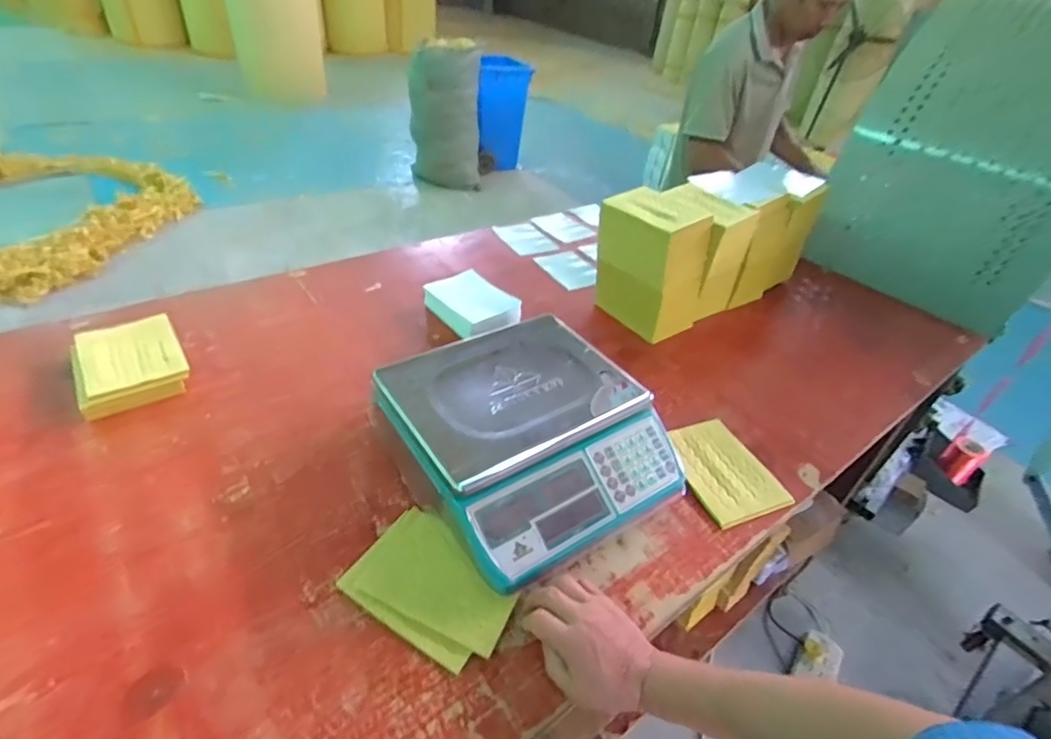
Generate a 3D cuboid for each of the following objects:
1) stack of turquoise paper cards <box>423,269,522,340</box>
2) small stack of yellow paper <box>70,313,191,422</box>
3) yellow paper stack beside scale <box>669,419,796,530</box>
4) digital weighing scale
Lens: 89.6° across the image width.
[{"bbox_3d":[-0.094,-0.121,0.961,0.111,0.057,0.159,-27,51,-35],"label":"stack of turquoise paper cards"},{"bbox_3d":[-0.567,-0.005,0.764,0.130,0.041,0.160,-21,48,-31],"label":"small stack of yellow paper"},{"bbox_3d":[0.272,0.137,0.735,0.122,0.015,0.160,-11,43,-22],"label":"yellow paper stack beside scale"},{"bbox_3d":[0.004,0.080,0.685,0.305,0.110,0.308,-20,47,-30],"label":"digital weighing scale"}]

